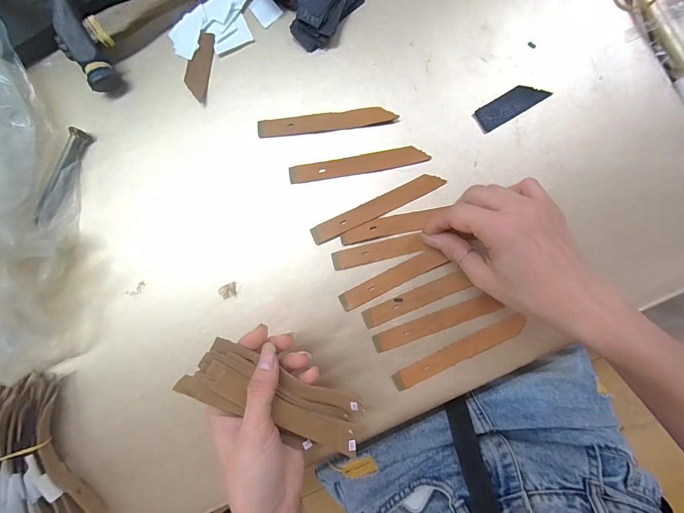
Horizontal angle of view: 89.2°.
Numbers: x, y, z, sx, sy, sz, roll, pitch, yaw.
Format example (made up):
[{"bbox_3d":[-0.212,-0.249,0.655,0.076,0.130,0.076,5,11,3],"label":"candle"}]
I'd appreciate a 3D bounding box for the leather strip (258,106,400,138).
[{"bbox_3d":[-0.015,-0.123,0.315,0.123,0.004,0.017,-6,87,3],"label":"leather strip"}]

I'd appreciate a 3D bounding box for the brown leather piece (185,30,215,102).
[{"bbox_3d":[-0.134,-0.178,0.323,0.022,0.004,0.062,11,88,3],"label":"brown leather piece"}]

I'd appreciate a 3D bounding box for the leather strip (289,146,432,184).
[{"bbox_3d":[0.014,-0.083,0.311,0.123,0.004,0.017,-9,87,3],"label":"leather strip"}]

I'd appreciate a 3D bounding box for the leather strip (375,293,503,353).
[{"bbox_3d":[0.080,0.058,0.299,0.109,0.010,0.017,-22,87,2],"label":"leather strip"}]

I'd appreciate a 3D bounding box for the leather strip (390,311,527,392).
[{"bbox_3d":[0.101,0.084,0.300,0.120,0.004,0.017,-27,86,2],"label":"leather strip"}]

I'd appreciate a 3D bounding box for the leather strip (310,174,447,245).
[{"bbox_3d":[0.031,-0.044,0.309,0.123,0.004,0.017,-25,87,2],"label":"leather strip"}]

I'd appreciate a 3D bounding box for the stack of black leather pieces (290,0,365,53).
[{"bbox_3d":[-0.011,-0.228,0.309,0.041,0.029,0.082,36,90,4],"label":"stack of black leather pieces"}]

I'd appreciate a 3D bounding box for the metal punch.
[{"bbox_3d":[-0.262,-0.075,0.323,0.011,0.013,0.092,24,89,4],"label":"metal punch"}]

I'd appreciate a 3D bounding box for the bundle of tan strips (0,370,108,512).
[{"bbox_3d":[-0.270,0.179,0.292,0.077,0.020,0.140,-21,84,-36],"label":"bundle of tan strips"}]

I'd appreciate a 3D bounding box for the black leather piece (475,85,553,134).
[{"bbox_3d":[0.151,-0.136,0.308,0.063,0.004,0.022,-31,86,1],"label":"black leather piece"}]

